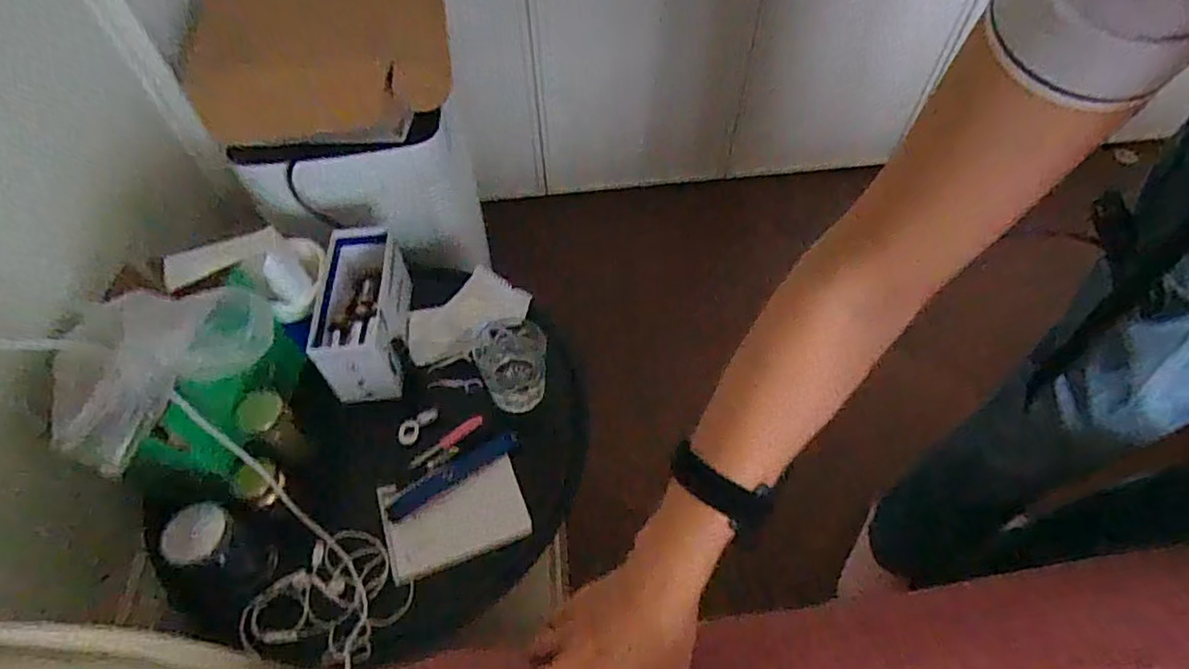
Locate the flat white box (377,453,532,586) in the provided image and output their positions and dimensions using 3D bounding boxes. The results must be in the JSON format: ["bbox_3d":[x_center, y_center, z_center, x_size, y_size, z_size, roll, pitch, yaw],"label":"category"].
[{"bbox_3d":[-0.153,0.195,0.655,0.149,0.015,0.103,-19,56,-12],"label":"flat white box"}]

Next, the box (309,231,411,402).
[{"bbox_3d":[-0.289,-0.029,0.759,0.085,0.093,0.203,-5,54,-2],"label":"box"}]

